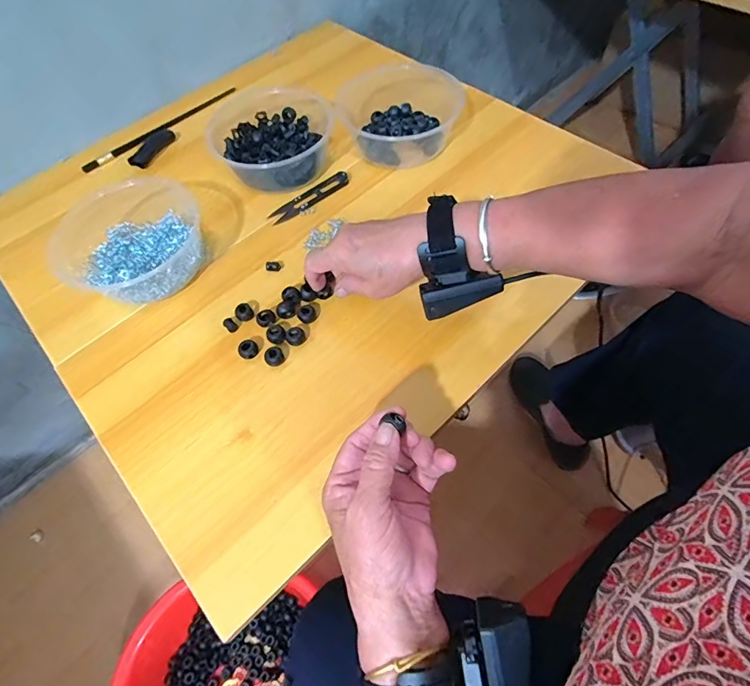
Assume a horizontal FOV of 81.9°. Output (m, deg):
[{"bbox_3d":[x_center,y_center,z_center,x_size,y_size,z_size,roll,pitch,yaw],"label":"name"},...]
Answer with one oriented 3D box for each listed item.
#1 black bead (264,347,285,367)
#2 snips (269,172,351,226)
[{"bbox_3d":[-0.089,0.012,0.383,0.016,0.013,0.016,-2,60,3],"label":"black bead"},{"bbox_3d":[-0.074,-0.166,0.491,0.101,0.010,0.025,-34,63,-15],"label":"snips"}]

